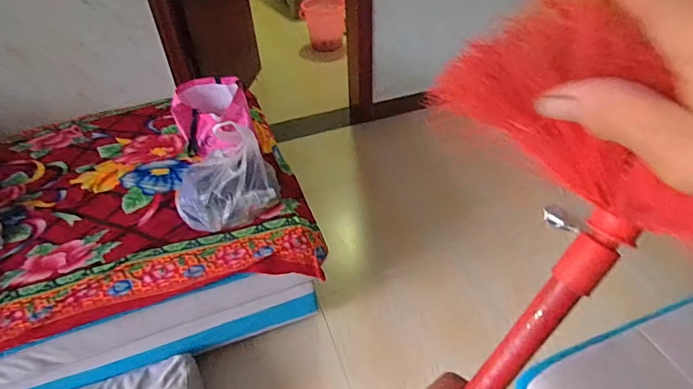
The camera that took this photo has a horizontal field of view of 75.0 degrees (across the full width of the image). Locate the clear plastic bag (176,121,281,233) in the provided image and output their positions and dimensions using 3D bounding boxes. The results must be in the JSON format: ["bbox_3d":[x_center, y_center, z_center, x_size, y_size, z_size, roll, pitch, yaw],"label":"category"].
[{"bbox_3d":[-0.388,-0.063,1.436,0.321,0.258,0.244,-19,44,-18],"label":"clear plastic bag"}]

